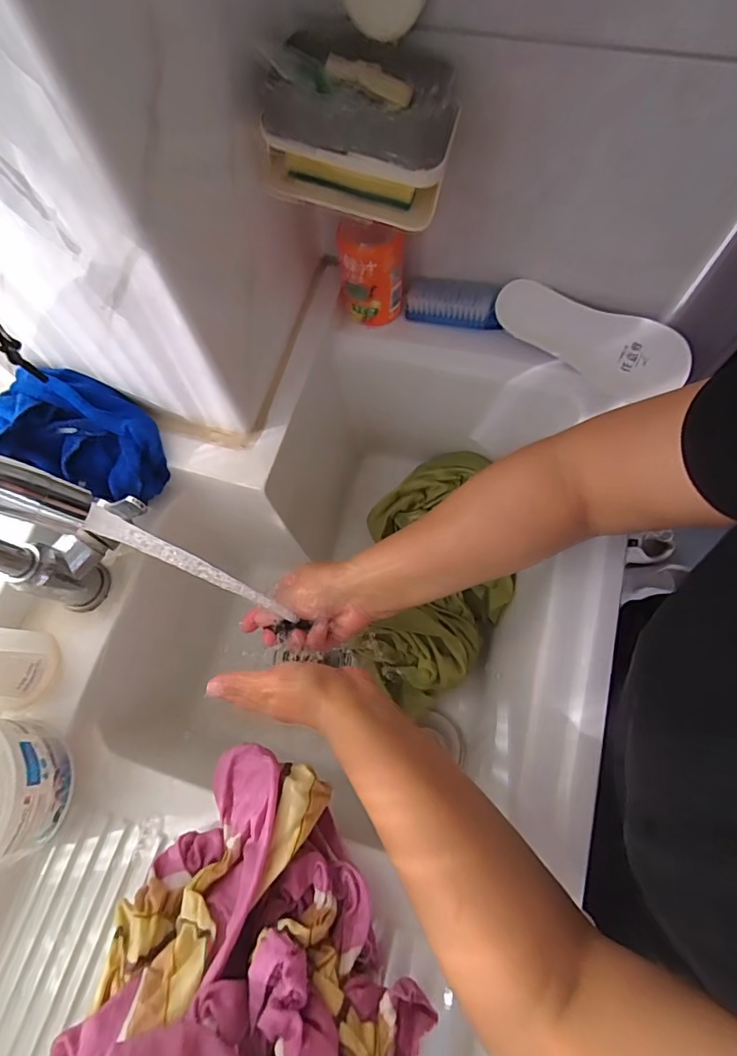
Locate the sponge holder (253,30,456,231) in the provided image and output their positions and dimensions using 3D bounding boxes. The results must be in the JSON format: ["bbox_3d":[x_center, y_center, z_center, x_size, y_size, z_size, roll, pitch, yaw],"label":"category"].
[{"bbox_3d":[-0.003,-0.286,0.356,0.136,0.081,0.085,14,72,8],"label":"sponge holder"}]

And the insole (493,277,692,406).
[{"bbox_3d":[0.221,-0.189,0.489,0.191,0.012,0.074,29,96,3],"label":"insole"}]

